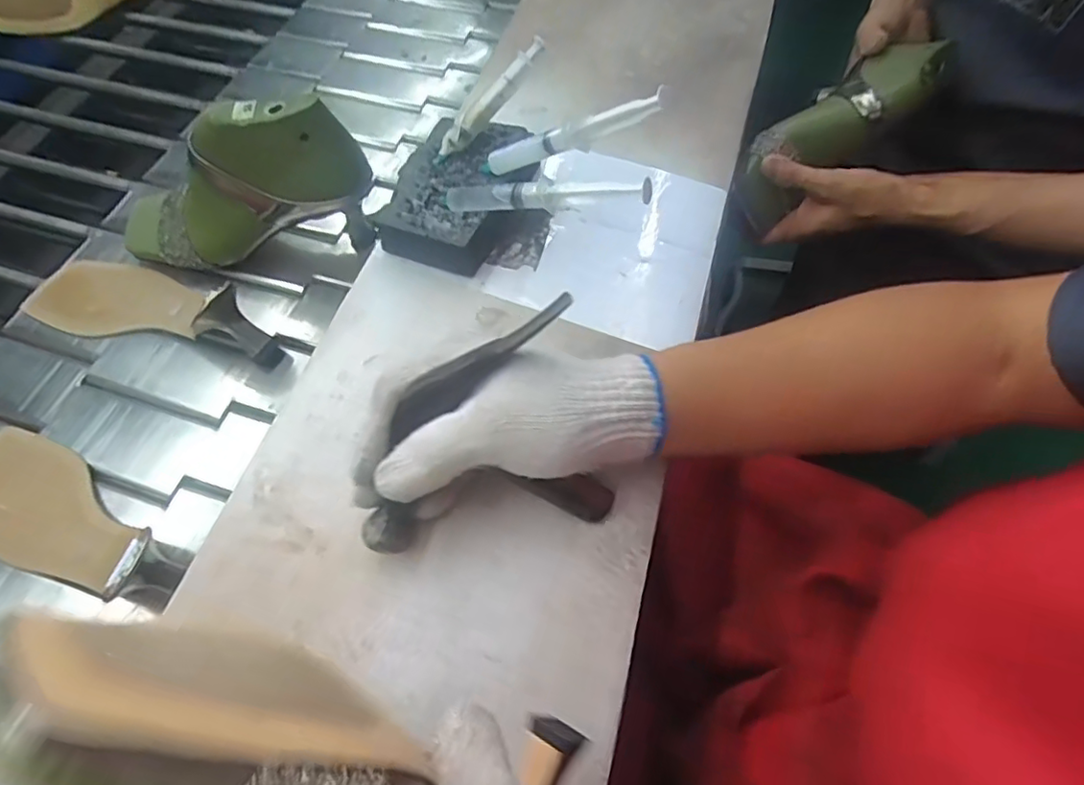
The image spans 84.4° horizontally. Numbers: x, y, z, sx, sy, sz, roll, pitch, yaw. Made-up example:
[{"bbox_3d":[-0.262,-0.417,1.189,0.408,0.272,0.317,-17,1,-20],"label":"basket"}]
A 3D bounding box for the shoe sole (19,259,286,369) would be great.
[{"bbox_3d":[-0.321,-0.079,0.479,0.230,0.055,0.068,13,61,9],"label":"shoe sole"}]

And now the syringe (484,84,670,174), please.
[{"bbox_3d":[0.015,-0.168,0.395,0.161,0.019,0.014,2,52,45],"label":"syringe"}]

